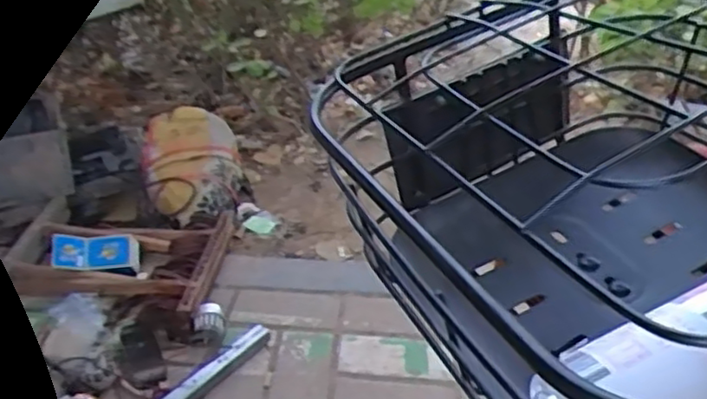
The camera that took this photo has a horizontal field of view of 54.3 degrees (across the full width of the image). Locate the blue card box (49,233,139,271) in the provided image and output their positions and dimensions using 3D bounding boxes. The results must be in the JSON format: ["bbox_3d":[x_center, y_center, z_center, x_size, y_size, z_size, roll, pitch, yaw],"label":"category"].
[{"bbox_3d":[-0.471,0.100,1.266,0.151,0.070,0.034,1,-6,-16],"label":"blue card box"}]

